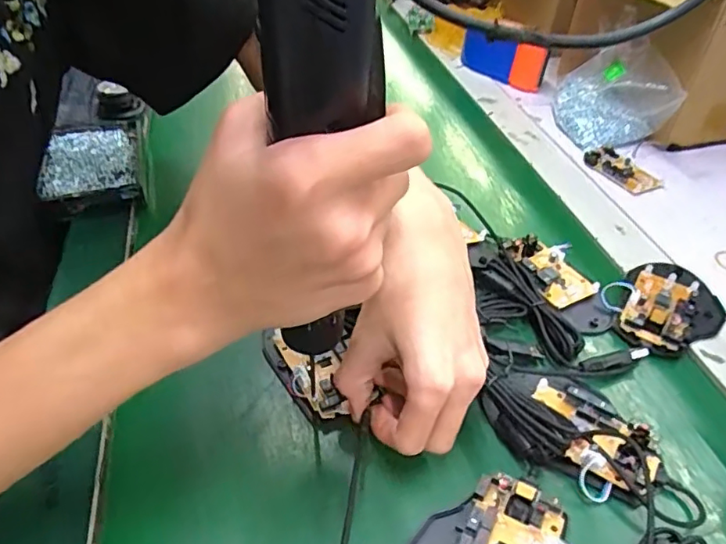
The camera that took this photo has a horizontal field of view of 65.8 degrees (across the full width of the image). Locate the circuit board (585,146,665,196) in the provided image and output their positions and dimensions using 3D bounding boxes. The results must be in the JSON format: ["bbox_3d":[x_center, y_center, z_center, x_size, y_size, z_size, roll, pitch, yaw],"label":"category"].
[{"bbox_3d":[0.271,-0.109,0.589,0.042,0.014,0.079,-26,49,-27],"label":"circuit board"}]

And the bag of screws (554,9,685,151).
[{"bbox_3d":[0.283,-0.209,0.635,0.101,0.104,0.127,3,42,2],"label":"bag of screws"}]

